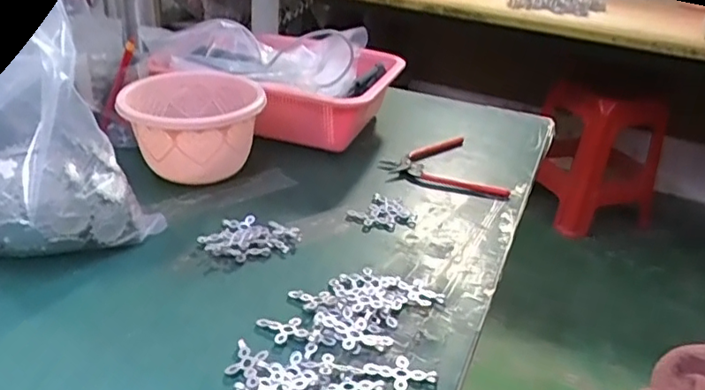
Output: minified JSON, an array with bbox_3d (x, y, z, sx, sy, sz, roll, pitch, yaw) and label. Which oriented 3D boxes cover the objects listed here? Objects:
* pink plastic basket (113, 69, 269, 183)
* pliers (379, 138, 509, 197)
[{"bbox_3d":[-0.168,-0.070,0.625,0.134,0.091,0.129,0,29,-7],"label":"pink plastic basket"},{"bbox_3d":[0.102,-0.031,0.673,0.115,0.019,0.125,-5,30,-16],"label":"pliers"}]

